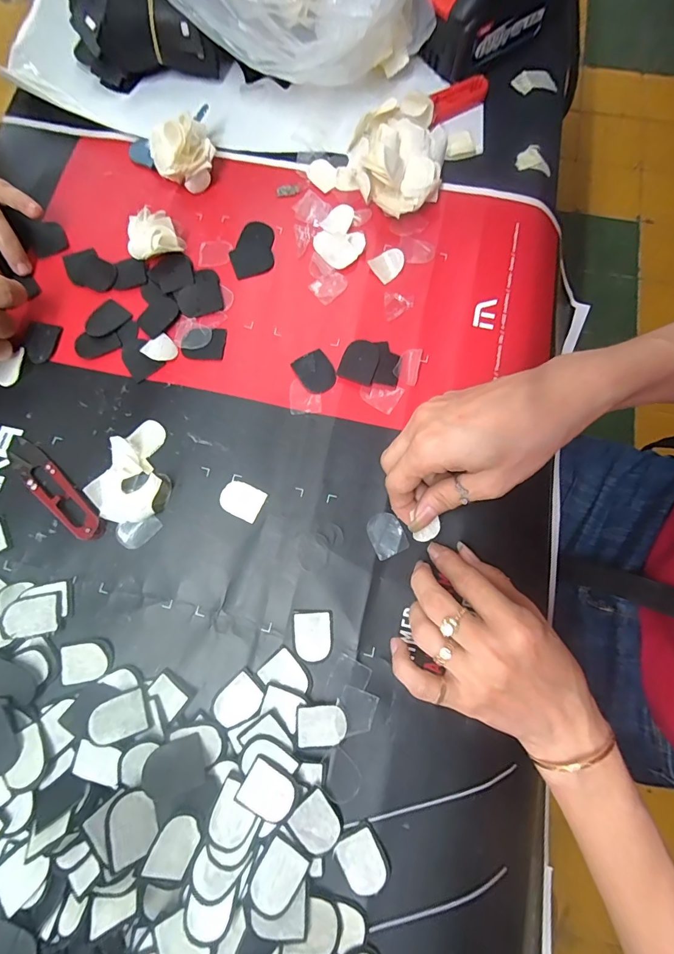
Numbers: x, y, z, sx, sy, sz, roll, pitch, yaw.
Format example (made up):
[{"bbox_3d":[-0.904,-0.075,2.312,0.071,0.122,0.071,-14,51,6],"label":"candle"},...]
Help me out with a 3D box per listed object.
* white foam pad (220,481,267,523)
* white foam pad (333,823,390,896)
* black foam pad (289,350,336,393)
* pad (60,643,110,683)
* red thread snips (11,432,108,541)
[{"bbox_3d":[-0.069,0.016,0.297,0.030,0.004,0.024,26,78,6],"label":"white foam pad"},{"bbox_3d":[0.016,0.228,0.244,0.027,0.004,0.031,-30,78,-6],"label":"white foam pad"},{"bbox_3d":[-0.016,-0.082,0.320,0.027,0.004,0.034,-31,78,-6],"label":"black foam pad"},{"bbox_3d":[-0.166,0.122,0.273,0.030,0.004,0.023,-12,77,-2],"label":"pad"},{"bbox_3d":[-0.207,0.007,0.300,0.103,0.010,0.022,42,81,9],"label":"red thread snips"}]

